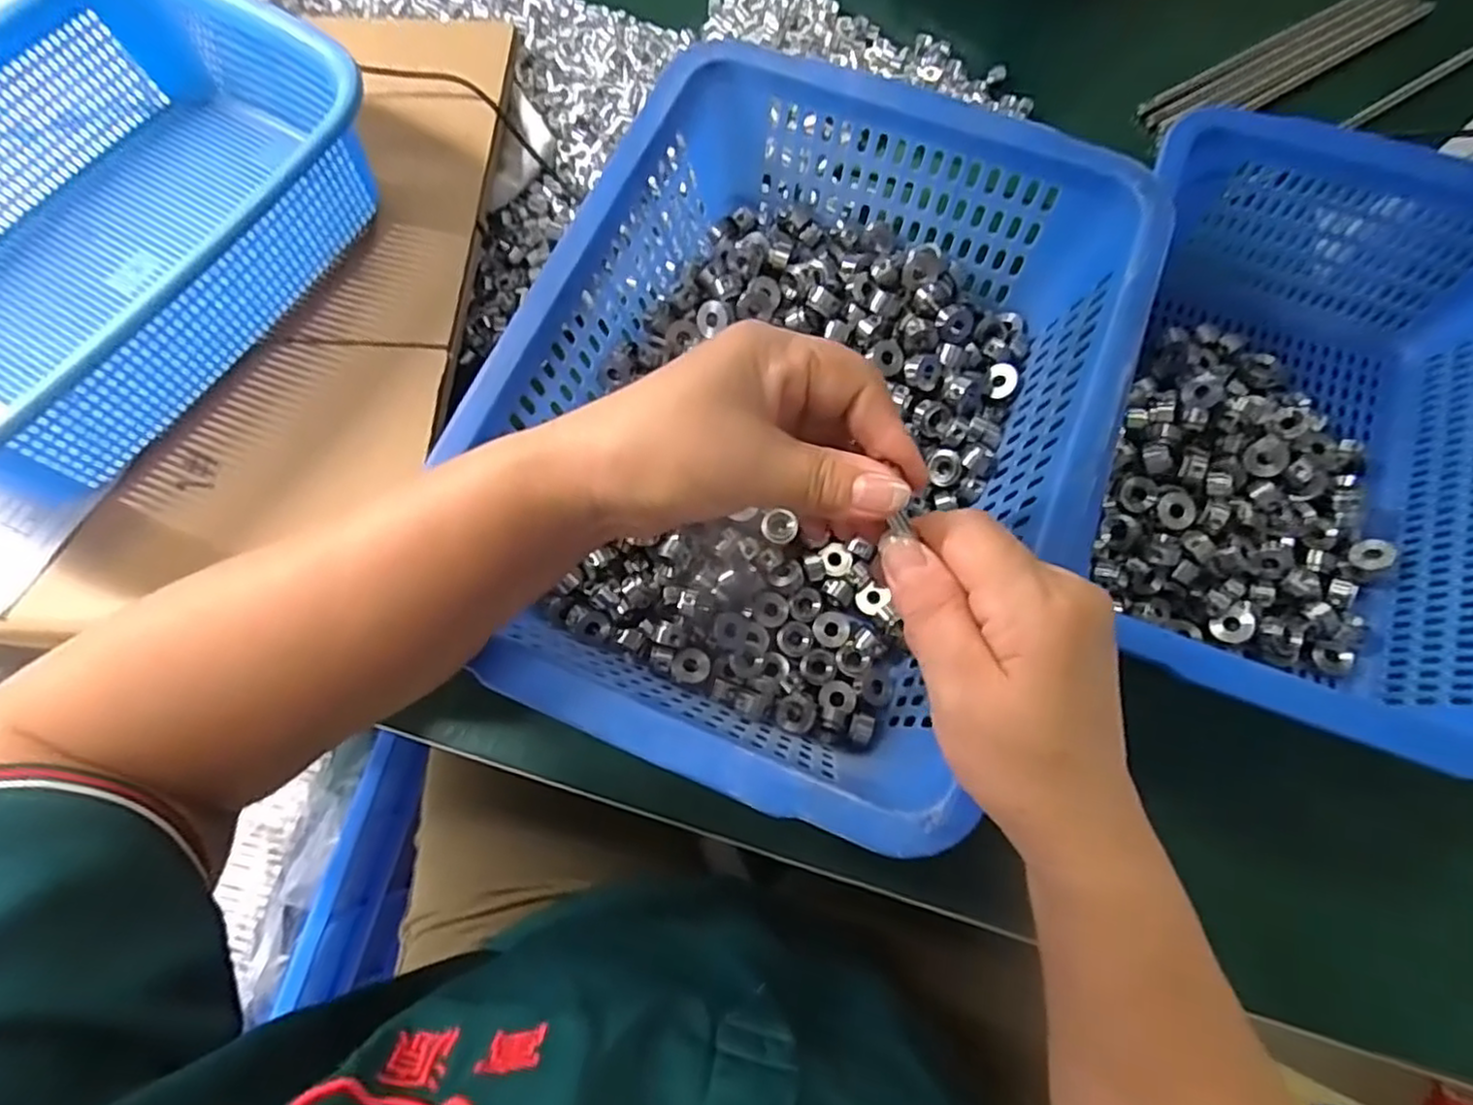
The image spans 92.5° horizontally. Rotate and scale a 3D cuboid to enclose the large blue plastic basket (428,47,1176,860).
[{"bbox_3d":[0.028,-0.072,0.362,0.268,0.086,0.361,22,75,7],"label":"large blue plastic basket"}]

